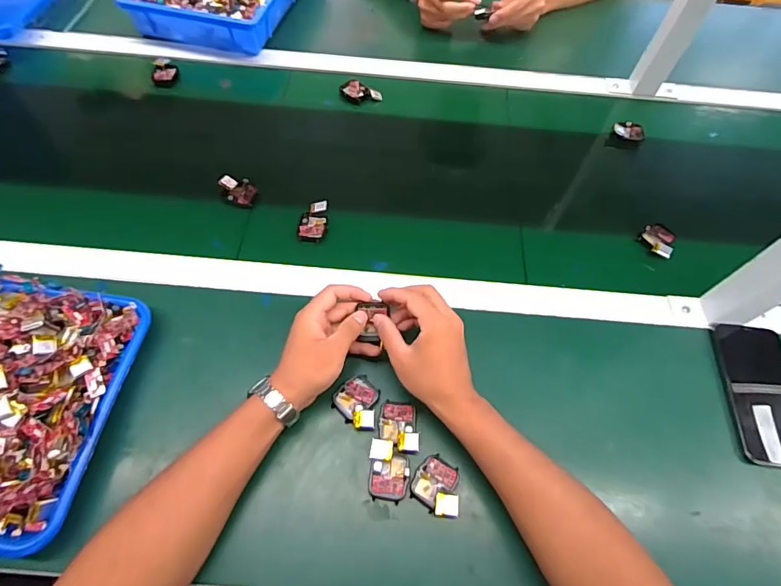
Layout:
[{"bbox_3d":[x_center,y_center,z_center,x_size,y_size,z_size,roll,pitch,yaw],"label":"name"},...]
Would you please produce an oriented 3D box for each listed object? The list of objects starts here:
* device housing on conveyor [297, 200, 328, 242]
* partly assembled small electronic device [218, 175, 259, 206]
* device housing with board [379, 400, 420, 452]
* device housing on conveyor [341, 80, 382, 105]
[{"bbox_3d":[-0.102,-0.099,0.591,0.036,0.014,0.062,6,61,0],"label":"device housing on conveyor"},{"bbox_3d":[-0.212,-0.143,0.610,0.052,0.017,0.038,19,62,7],"label":"partly assembled small electronic device"},{"bbox_3d":[0.010,0.140,0.462,0.042,0.015,0.051,8,61,1],"label":"device housing with board"},{"bbox_3d":[-0.050,-0.333,0.731,0.068,0.019,0.030,25,63,11],"label":"device housing on conveyor"}]

